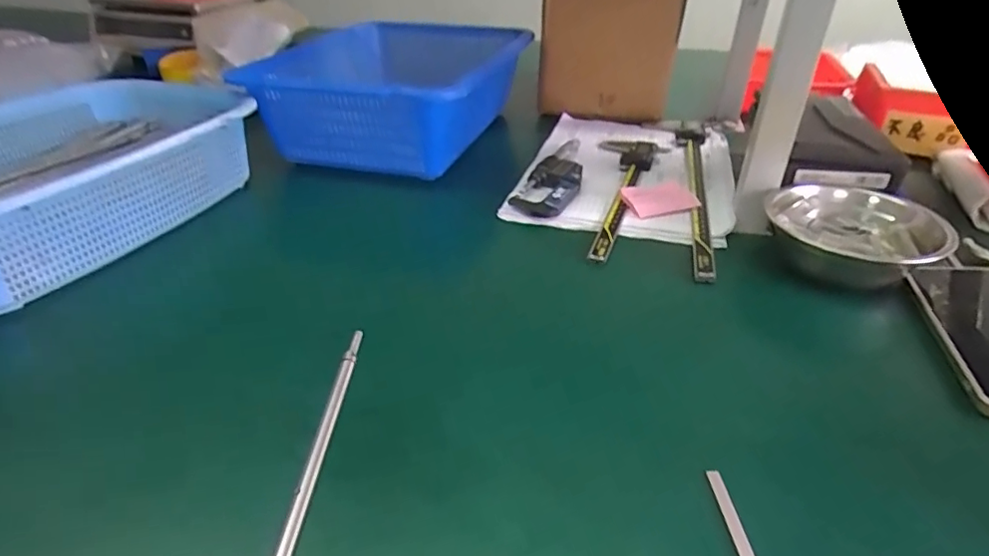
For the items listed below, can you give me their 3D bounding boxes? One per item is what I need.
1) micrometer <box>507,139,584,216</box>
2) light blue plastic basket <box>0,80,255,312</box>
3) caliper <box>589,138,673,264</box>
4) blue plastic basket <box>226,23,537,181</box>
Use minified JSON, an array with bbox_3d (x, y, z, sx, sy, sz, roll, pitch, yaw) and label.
[{"bbox_3d":[0.070,-0.113,0.612,0.057,0.022,0.172,13,36,19],"label":"micrometer"},{"bbox_3d":[-0.391,-0.095,0.500,0.226,0.094,0.342,12,36,18],"label":"light blue plastic basket"},{"bbox_3d":[0.130,-0.092,0.587,0.072,0.022,0.272,11,35,15],"label":"caliper"},{"bbox_3d":[-0.128,-0.234,0.713,0.286,0.111,0.327,7,34,10],"label":"blue plastic basket"}]

